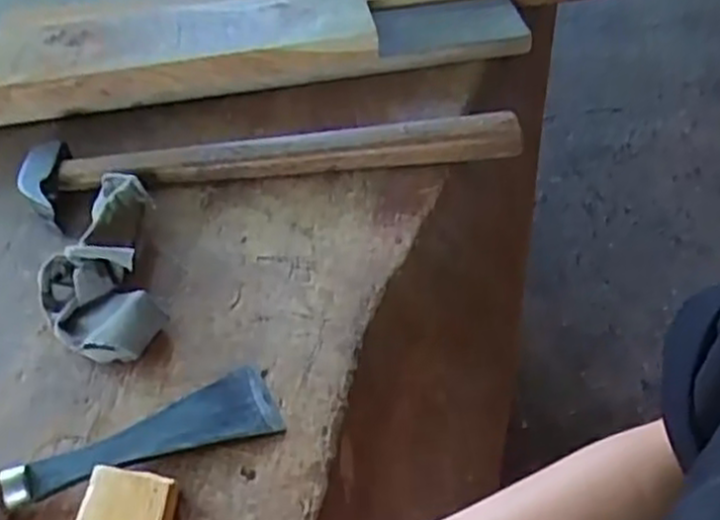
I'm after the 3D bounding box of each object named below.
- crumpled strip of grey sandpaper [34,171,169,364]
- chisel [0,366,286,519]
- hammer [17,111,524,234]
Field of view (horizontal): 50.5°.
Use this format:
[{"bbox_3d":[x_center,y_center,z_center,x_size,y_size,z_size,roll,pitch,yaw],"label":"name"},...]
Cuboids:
[{"bbox_3d":[-0.170,0.002,0.497,0.073,0.042,0.142,-12,48,-7],"label":"crumpled strip of grey sandpaper"},{"bbox_3d":[-0.172,0.111,0.399,0.259,0.029,0.043,-20,49,-13],"label":"chisel"},{"bbox_3d":[-0.061,-0.066,0.561,0.363,0.030,0.073,-5,47,0],"label":"hammer"}]

